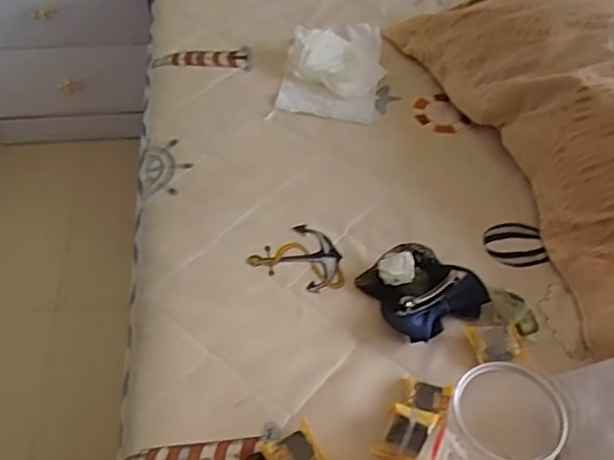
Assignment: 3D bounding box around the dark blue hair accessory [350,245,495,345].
[{"bbox_3d":[0.126,0.063,0.659,0.112,0.043,0.104,-23,55,-20],"label":"dark blue hair accessory"}]

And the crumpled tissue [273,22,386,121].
[{"bbox_3d":[0.041,-0.241,0.905,0.140,0.043,0.186,11,51,7],"label":"crumpled tissue"}]

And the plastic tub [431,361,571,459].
[{"bbox_3d":[0.148,0.172,0.500,0.082,0.113,0.080,1,51,-1],"label":"plastic tub"}]

